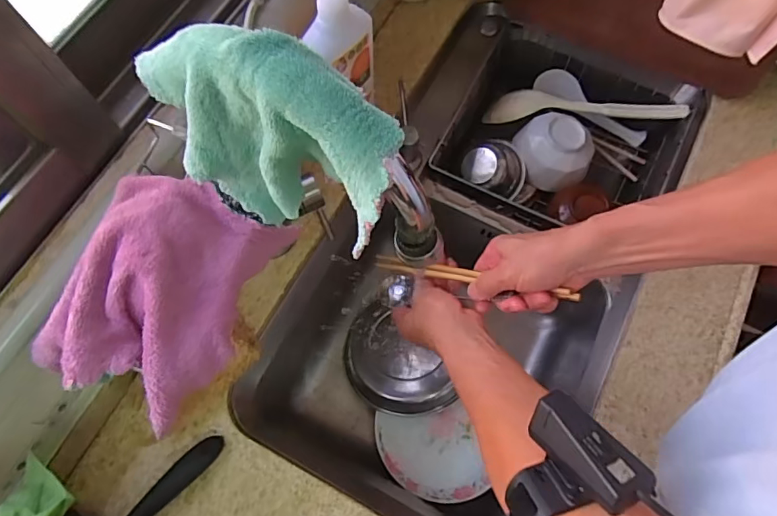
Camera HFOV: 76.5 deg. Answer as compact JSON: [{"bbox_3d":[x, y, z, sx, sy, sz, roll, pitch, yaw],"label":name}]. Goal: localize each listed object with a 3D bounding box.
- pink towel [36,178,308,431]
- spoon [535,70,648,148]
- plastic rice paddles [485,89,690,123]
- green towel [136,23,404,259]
[{"bbox_3d":[-0.168,0.022,0.360,0.125,0.043,0.161,21,72,7],"label":"pink towel"},{"bbox_3d":[0.320,-0.236,0.779,0.194,0.039,0.030,31,73,-10],"label":"spoon"},{"bbox_3d":[0.295,-0.231,0.760,0.286,0.028,0.043,7,70,19],"label":"plastic rice paddles"},{"bbox_3d":[-0.073,-0.069,0.301,0.168,0.135,0.058,27,73,9],"label":"green towel"}]

